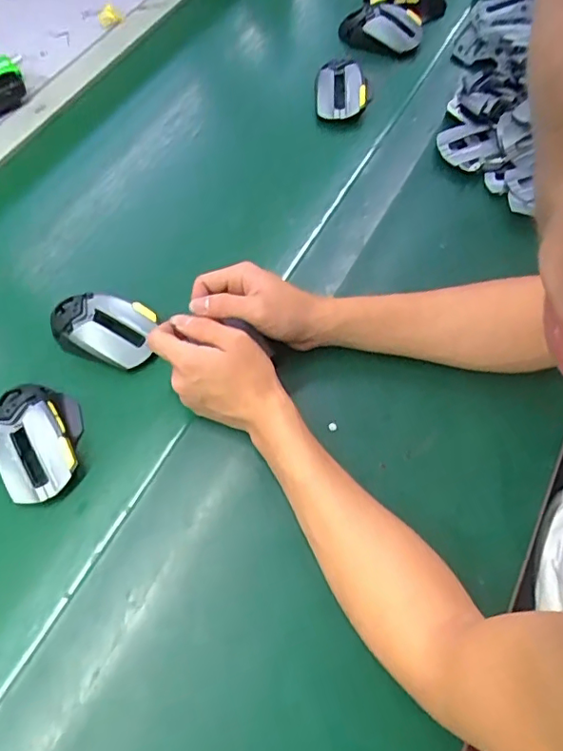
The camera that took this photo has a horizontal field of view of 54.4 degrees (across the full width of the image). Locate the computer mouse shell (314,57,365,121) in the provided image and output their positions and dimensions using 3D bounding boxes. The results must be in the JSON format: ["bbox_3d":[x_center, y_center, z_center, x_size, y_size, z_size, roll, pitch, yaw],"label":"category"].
[{"bbox_3d":[0.074,-0.362,0.691,0.061,0.033,0.077,-2,61,2],"label":"computer mouse shell"}]

